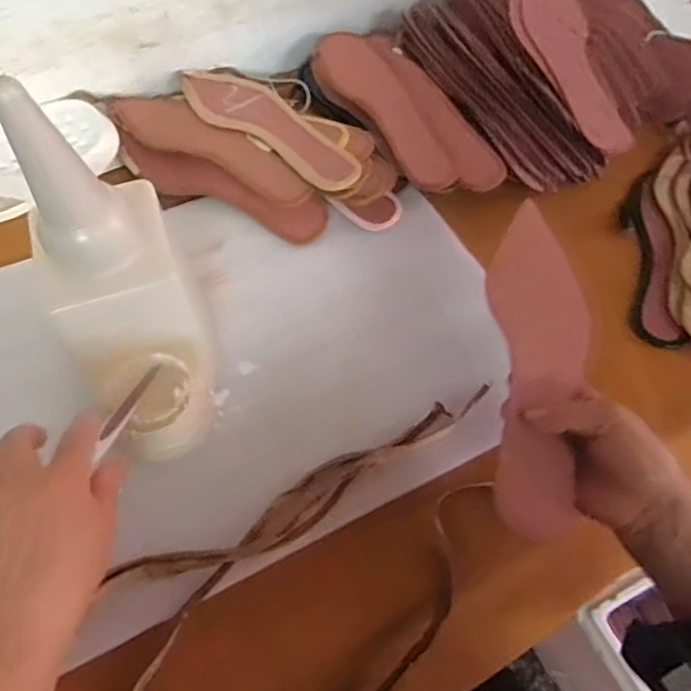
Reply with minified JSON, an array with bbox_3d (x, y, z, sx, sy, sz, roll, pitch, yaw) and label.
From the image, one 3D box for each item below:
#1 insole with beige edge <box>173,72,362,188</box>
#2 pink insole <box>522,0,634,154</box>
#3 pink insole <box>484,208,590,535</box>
[{"bbox_3d":[-0.081,-0.234,0.605,0.247,0.013,0.072,39,66,21],"label":"insole with beige edge"},{"bbox_3d":[0.242,-0.323,0.625,0.069,0.019,0.260,-11,73,-7],"label":"pink insole"},{"bbox_3d":[0.139,0.006,0.411,0.072,0.020,0.246,6,70,4],"label":"pink insole"}]

